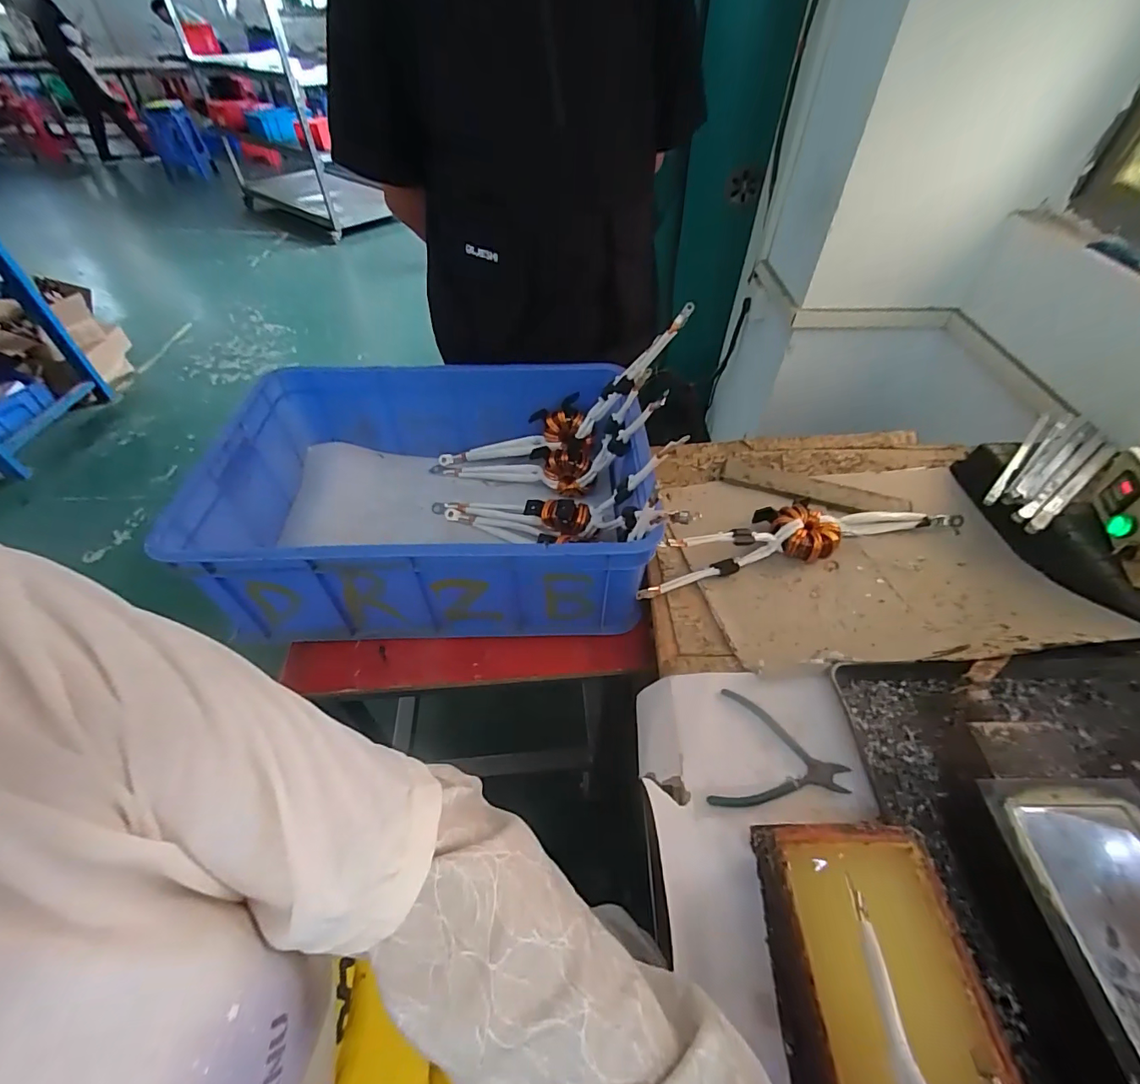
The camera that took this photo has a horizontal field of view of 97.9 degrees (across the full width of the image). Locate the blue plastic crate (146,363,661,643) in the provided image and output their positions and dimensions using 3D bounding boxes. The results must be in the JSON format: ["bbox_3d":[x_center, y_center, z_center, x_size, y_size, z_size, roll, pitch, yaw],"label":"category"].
[{"bbox_3d":[-0.210,-0.076,0.782,0.614,0.204,0.418,-1,49,-1],"label":"blue plastic crate"}]

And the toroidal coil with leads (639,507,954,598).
[{"bbox_3d":[0.349,-0.023,0.754,0.542,0.057,0.105,-11,50,-10],"label":"toroidal coil with leads"}]

